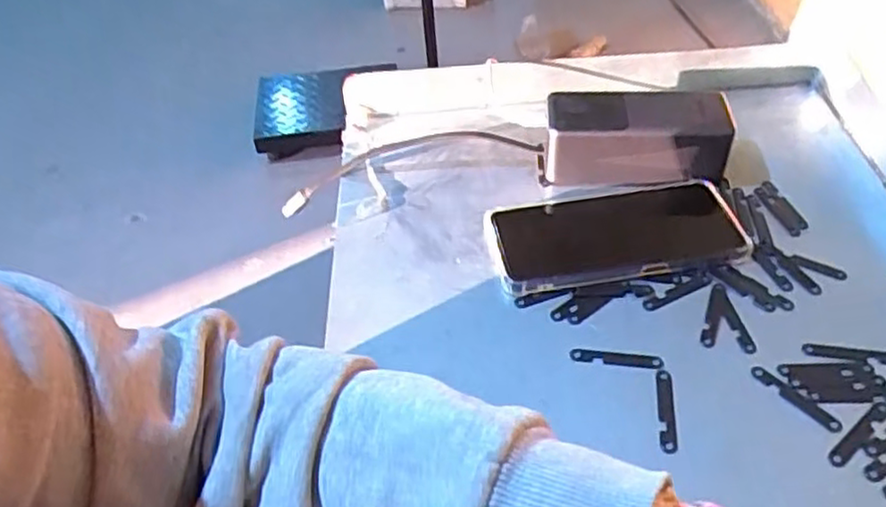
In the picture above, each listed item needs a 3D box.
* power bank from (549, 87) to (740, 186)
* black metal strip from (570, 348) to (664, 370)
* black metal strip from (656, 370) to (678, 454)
[{"bbox_3d":[0.142,-0.087,0.533,0.125,0.051,0.059,3,45,7],"label":"power bank"},{"bbox_3d":[0.102,0.061,0.421,0.052,0.004,0.008,5,46,9],"label":"black metal strip"},{"bbox_3d":[0.123,0.087,0.396,0.009,0.004,0.052,4,46,9],"label":"black metal strip"}]

